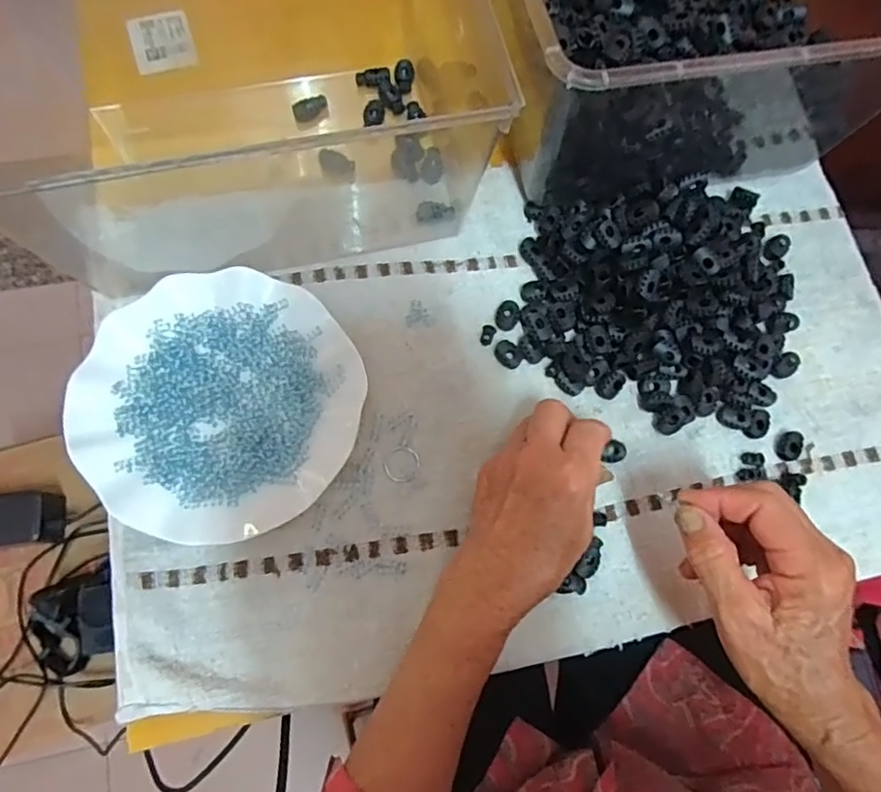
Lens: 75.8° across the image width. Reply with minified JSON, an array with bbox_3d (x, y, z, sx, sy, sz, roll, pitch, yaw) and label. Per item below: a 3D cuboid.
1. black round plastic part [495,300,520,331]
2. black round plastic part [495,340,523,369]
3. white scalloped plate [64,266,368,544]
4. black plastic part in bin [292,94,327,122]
[{"bbox_3d":[0.050,-0.061,0.426,0.017,0.004,0.023,12,75,-1],"label":"black round plastic part"},{"bbox_3d":[0.051,-0.031,0.421,0.017,0.005,0.023,-37,81,-12],"label":"black round plastic part"},{"bbox_3d":[-0.149,0.004,0.390,0.180,0.035,0.178,1,76,-4],"label":"white scalloped plate"},{"bbox_3d":[-0.107,-0.237,0.466,0.028,0.015,0.009,-28,80,-10],"label":"black plastic part in bin"}]

